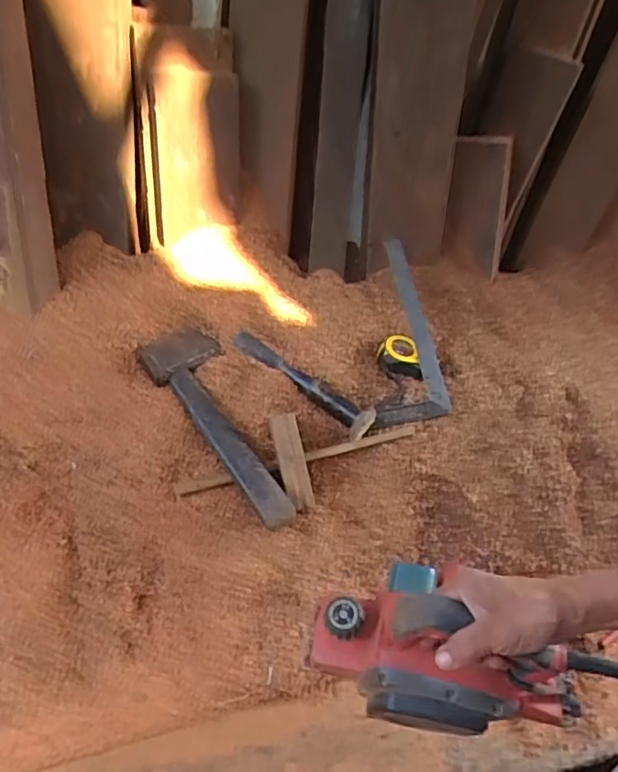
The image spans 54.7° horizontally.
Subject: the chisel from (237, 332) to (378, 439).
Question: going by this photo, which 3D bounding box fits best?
[{"bbox_3d":[-0.010,-0.007,0.881,0.242,0.034,0.048,33,54,21],"label":"chisel"}]

